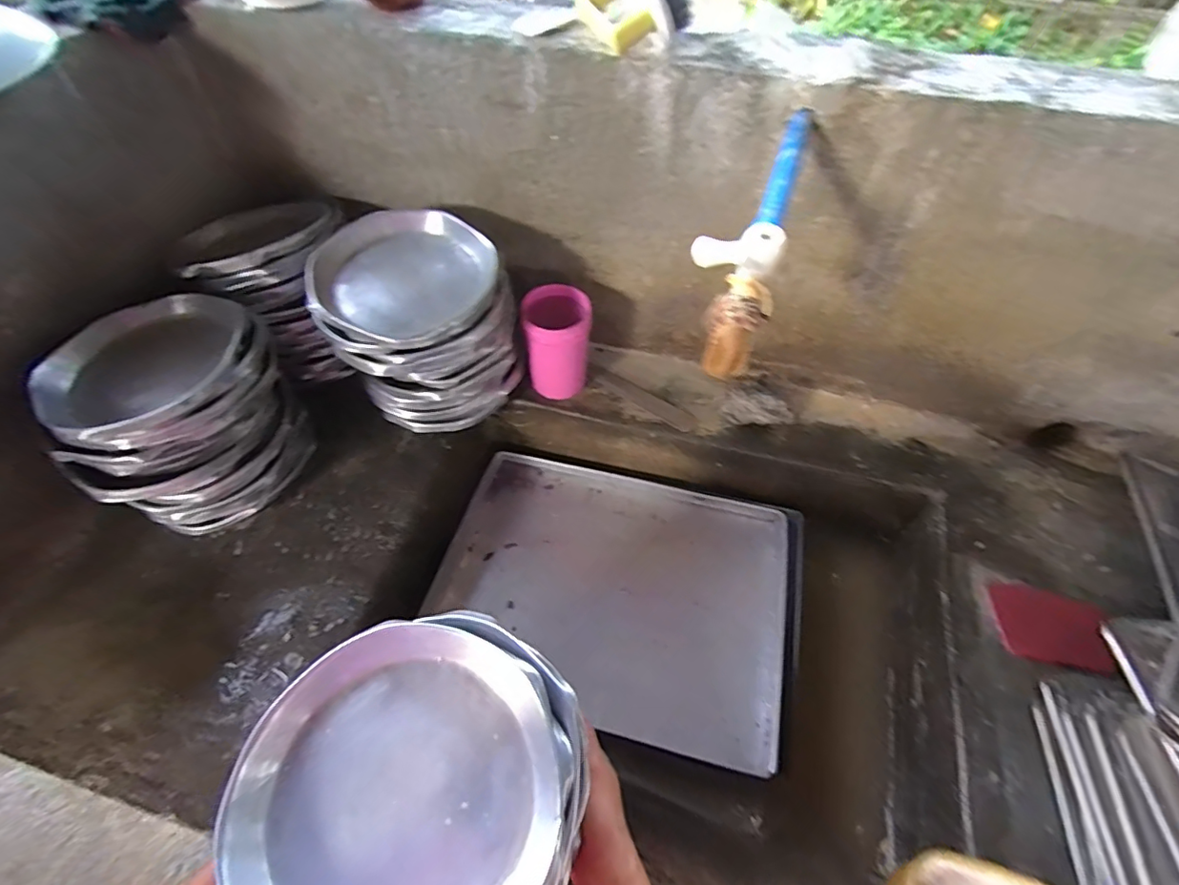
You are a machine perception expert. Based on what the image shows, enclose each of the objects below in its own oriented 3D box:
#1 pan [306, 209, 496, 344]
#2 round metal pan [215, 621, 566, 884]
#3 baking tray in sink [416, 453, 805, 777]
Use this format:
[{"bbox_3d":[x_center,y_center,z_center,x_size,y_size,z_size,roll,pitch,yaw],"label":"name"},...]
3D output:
[{"bbox_3d":[-0.209,-0.190,0.635,0.185,0.055,0.185,0,56,0],"label":"pan"},{"bbox_3d":[-0.121,0.229,0.350,0.195,0.035,0.207,0,56,0],"label":"round metal pan"},{"bbox_3d":[0.038,0.193,0.738,0.466,0.046,0.355,11,57,8],"label":"baking tray in sink"}]

